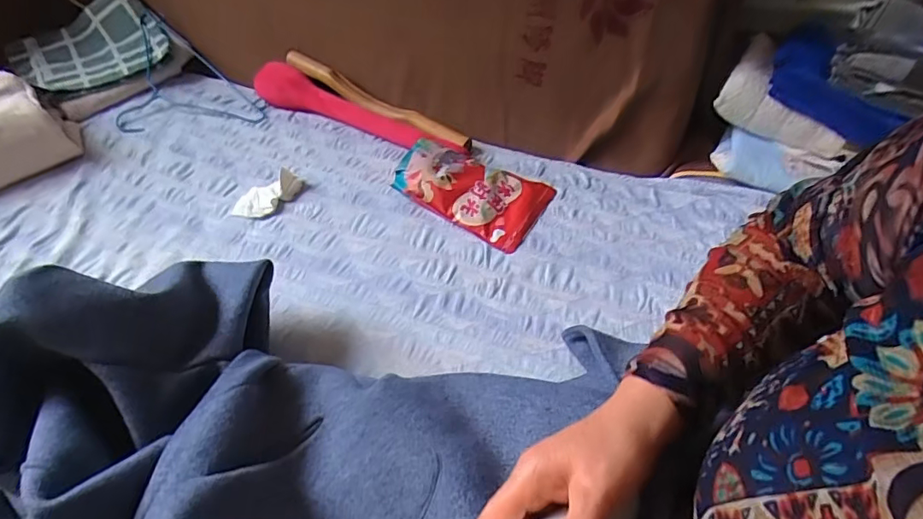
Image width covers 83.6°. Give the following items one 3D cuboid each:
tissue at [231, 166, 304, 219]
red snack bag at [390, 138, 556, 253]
[{"bbox_3d":[-0.286,-0.098,0.773,0.054,0.023,0.105,34,56,31],"label":"tissue"},{"bbox_3d":[0.017,-0.108,0.743,0.213,0.059,0.138,26,56,27],"label":"red snack bag"}]

